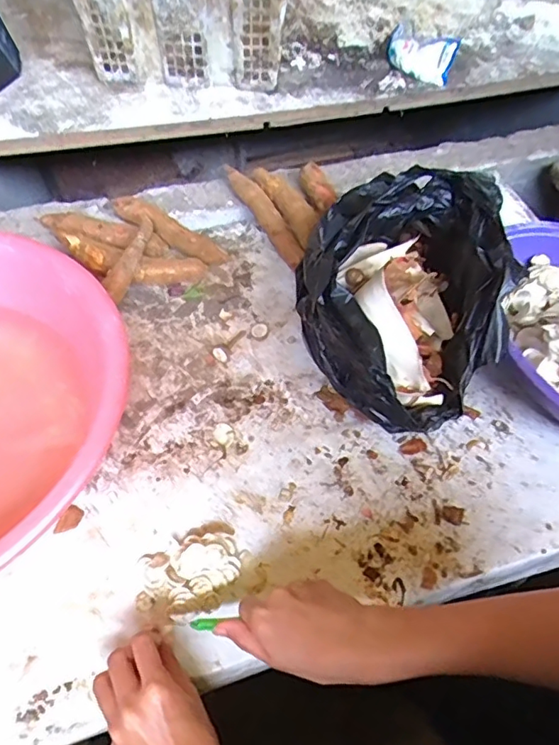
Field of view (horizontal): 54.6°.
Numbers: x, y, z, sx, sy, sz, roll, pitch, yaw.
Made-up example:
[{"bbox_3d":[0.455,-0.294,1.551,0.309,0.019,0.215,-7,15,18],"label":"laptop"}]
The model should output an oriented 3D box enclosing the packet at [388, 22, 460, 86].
[{"bbox_3d":[0.242,-0.551,0.940,0.127,0.062,0.049,27,58,16],"label":"packet"}]

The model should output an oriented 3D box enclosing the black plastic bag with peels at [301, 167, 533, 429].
[{"bbox_3d":[0.133,-0.090,0.601,0.212,0.140,0.303,14,56,8],"label":"black plastic bag with peels"}]

